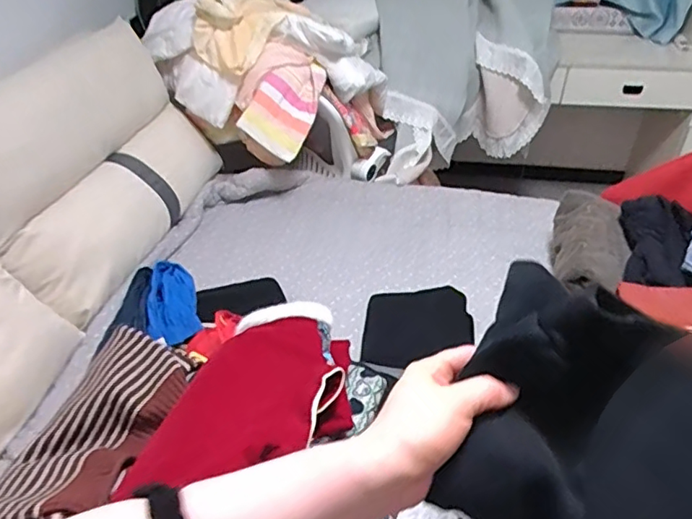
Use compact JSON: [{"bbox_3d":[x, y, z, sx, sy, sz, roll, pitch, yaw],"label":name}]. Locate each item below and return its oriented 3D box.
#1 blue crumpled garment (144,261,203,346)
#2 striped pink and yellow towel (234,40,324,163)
[{"bbox_3d":[-0.435,0.096,1.393,0.126,0.109,0.214,-10,38,-11],"label":"blue crumpled garment"},{"bbox_3d":[-0.217,-0.516,1.853,0.266,0.345,0.112,33,6,-13],"label":"striped pink and yellow towel"}]

